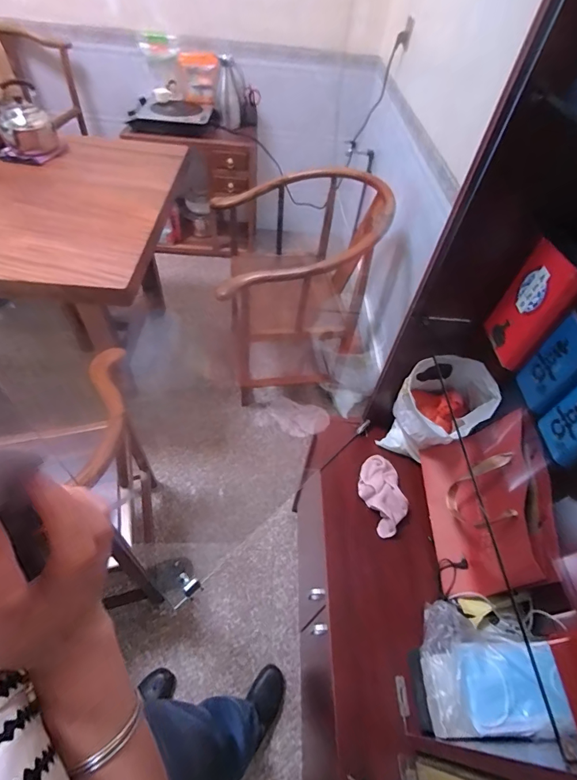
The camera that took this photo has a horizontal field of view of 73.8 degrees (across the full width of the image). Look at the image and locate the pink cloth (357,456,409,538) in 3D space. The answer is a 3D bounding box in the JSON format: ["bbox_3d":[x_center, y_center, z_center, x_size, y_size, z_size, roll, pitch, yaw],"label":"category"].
[{"bbox_3d":[0.196,0.217,0.808,0.086,0.028,0.166,-1,52,-4],"label":"pink cloth"}]

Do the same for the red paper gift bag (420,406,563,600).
[{"bbox_3d":[0.347,0.194,0.677,0.108,0.248,0.289,4,51,-3],"label":"red paper gift bag"}]

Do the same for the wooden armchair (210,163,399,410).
[{"bbox_3d":[0.031,-0.380,1.502,0.545,0.752,0.553,0,52,-3],"label":"wooden armchair"}]

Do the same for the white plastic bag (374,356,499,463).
[{"bbox_3d":[0.300,0.051,0.790,0.156,0.240,0.142,39,58,23],"label":"white plastic bag"}]

